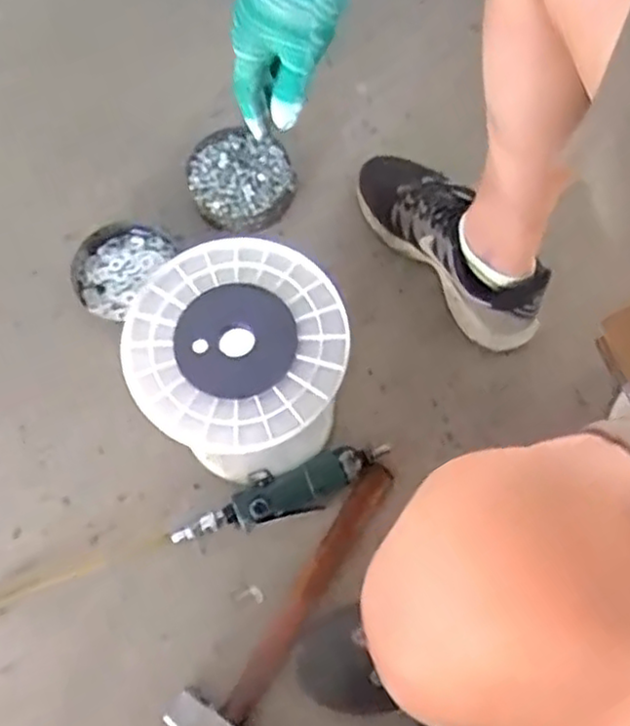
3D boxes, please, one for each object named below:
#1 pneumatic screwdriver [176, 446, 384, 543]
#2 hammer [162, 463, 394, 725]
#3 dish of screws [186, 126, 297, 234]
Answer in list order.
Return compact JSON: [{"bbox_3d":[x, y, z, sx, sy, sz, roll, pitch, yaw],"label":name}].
[{"bbox_3d":[-0.037,0.141,0.770,0.249,0.036,0.058,-17,71,-5],"label":"pneumatic screwdriver"},{"bbox_3d":[-0.014,0.256,0.737,0.097,0.033,0.331,33,74,11],"label":"hammer"},{"bbox_3d":[-0.094,-0.233,0.897,0.127,0.039,0.131,0,71,0],"label":"dish of screws"}]

